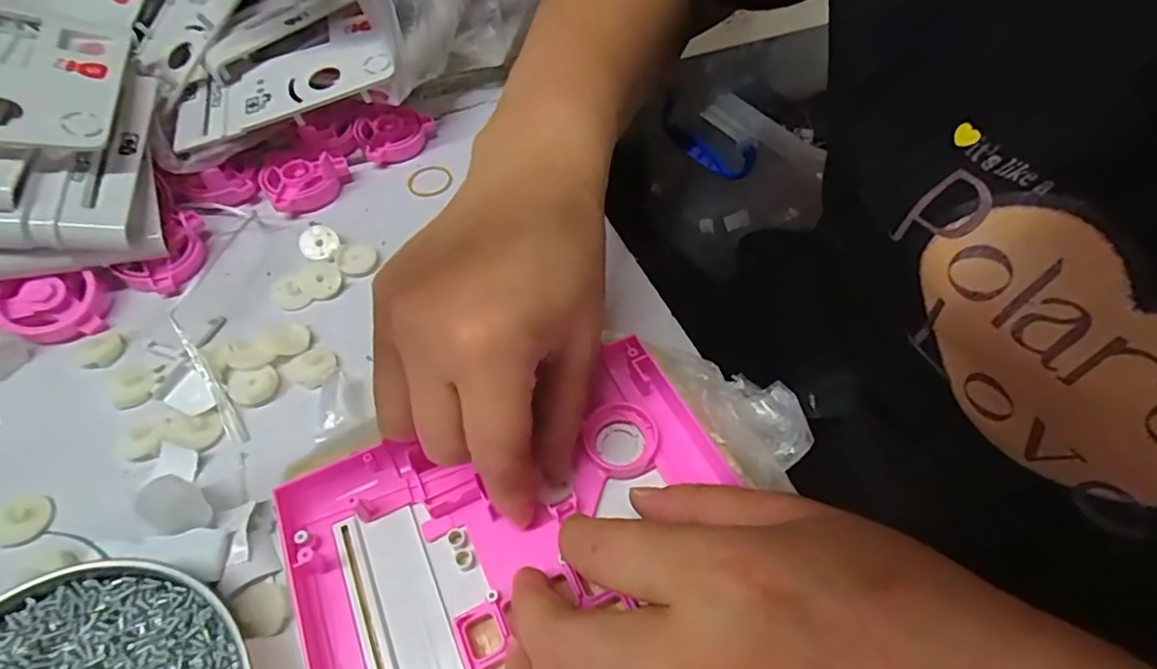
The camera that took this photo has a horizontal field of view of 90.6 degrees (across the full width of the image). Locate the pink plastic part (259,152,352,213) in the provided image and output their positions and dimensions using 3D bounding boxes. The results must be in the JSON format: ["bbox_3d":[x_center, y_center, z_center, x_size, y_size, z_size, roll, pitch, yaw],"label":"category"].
[{"bbox_3d":[-0.179,-0.101,0.378,0.053,0.021,0.036,-21,56,-16],"label":"pink plastic part"}]

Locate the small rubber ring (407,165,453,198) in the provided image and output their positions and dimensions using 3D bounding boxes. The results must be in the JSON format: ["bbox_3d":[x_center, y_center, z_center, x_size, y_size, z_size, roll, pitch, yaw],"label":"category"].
[{"bbox_3d":[-0.102,-0.106,0.391,0.030,0.004,0.032,0,53,0],"label":"small rubber ring"}]

